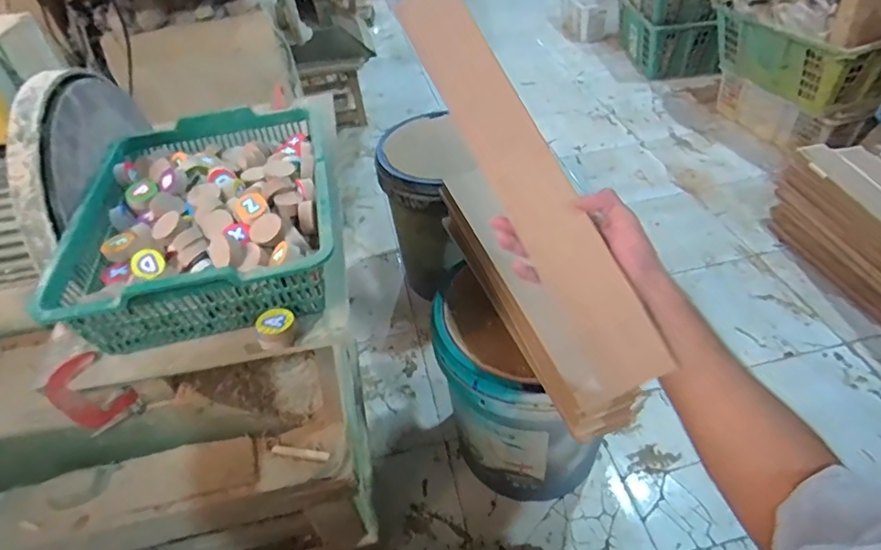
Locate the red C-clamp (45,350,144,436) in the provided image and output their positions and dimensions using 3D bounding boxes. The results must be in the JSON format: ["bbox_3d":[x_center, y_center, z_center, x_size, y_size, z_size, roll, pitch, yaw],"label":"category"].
[{"bbox_3d":[-0.312,0.111,0.467,0.017,0.096,0.049,30,54,31],"label":"red C-clamp"}]

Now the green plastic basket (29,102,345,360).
[{"bbox_3d":[-0.224,-0.065,0.512,0.227,0.075,0.294,-11,44,-6],"label":"green plastic basket"}]

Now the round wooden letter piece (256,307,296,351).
[{"bbox_3d":[-0.139,0.047,0.441,0.032,0.026,0.026,-5,44,1],"label":"round wooden letter piece"}]

